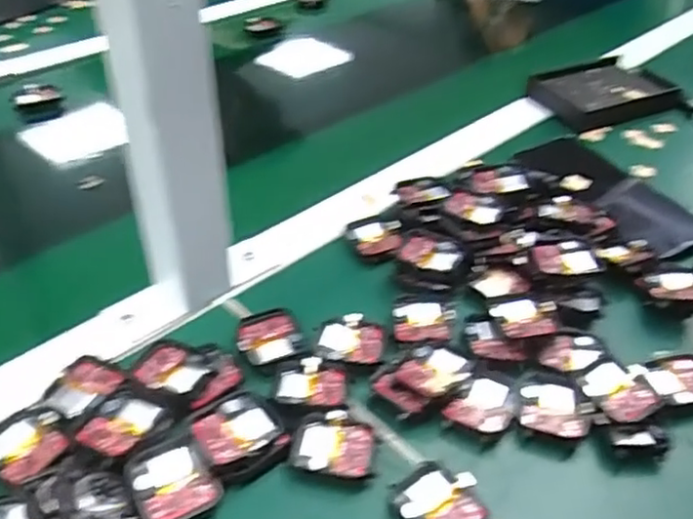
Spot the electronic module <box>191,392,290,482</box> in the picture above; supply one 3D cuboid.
[{"bbox_3d":[-0.057,0.093,0.354,0.039,0.011,0.046,-29,48,-32],"label":"electronic module"}]

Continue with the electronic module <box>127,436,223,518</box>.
[{"bbox_3d":[-0.089,0.113,0.339,0.037,0.010,0.043,-21,45,-25],"label":"electronic module"}]

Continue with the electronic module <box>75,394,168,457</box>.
[{"bbox_3d":[-0.119,0.089,0.356,0.037,0.009,0.039,14,41,15],"label":"electronic module"}]

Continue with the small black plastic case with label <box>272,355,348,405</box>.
[{"bbox_3d":[-0.020,0.071,0.388,0.041,0.004,0.035,4,39,3],"label":"small black plastic case with label"}]

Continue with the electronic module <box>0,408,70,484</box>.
[{"bbox_3d":[-0.170,0.097,0.354,0.046,0.007,0.041,24,44,25],"label":"electronic module"}]

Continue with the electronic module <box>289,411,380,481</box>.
[{"bbox_3d":[-0.006,0.098,0.358,0.043,0.009,0.036,10,40,10],"label":"electronic module"}]

